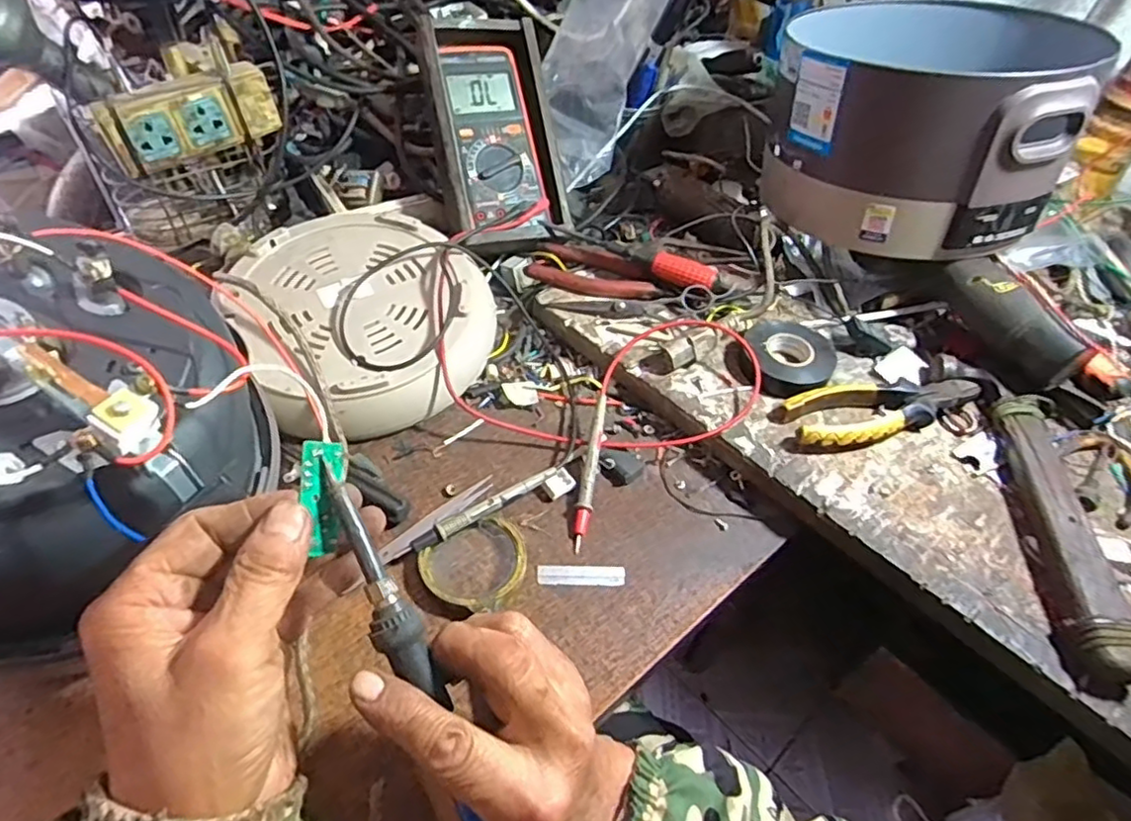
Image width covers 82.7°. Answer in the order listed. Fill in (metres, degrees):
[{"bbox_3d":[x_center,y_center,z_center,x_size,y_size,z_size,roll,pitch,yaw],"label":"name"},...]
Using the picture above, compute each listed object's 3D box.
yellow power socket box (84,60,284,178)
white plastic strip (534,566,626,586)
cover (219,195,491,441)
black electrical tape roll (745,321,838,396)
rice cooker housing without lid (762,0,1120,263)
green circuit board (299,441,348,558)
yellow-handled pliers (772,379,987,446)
[{"bbox_3d":[-0.314,-0.246,0.539,0.132,0.055,0.031,-34,59,-28],"label":"yellow power socket box"},{"bbox_3d":[0.010,0.107,0.419,0.057,0.004,0.014,1,50,-2],"label":"white plastic strip"},{"bbox_3d":[-0.159,-0.080,0.518,0.201,0.052,0.210,-31,58,-26],"label":"cover"},{"bbox_3d":[0.182,-0.042,0.510,0.064,0.024,0.058,-3,50,-6],"label":"black electrical tape roll"},{"bbox_3d":[0.305,-0.248,0.541,0.225,0.159,0.235,35,56,23],"label":"rice cooker housing without lid"},{"bbox_3d":[-0.104,0.037,0.278,0.019,0.007,0.047,9,81,-41],"label":"green circuit board"},{"bbox_3d":[0.239,-0.004,0.484,0.161,0.020,0.053,-13,52,-14],"label":"yellow-handled pliers"}]

